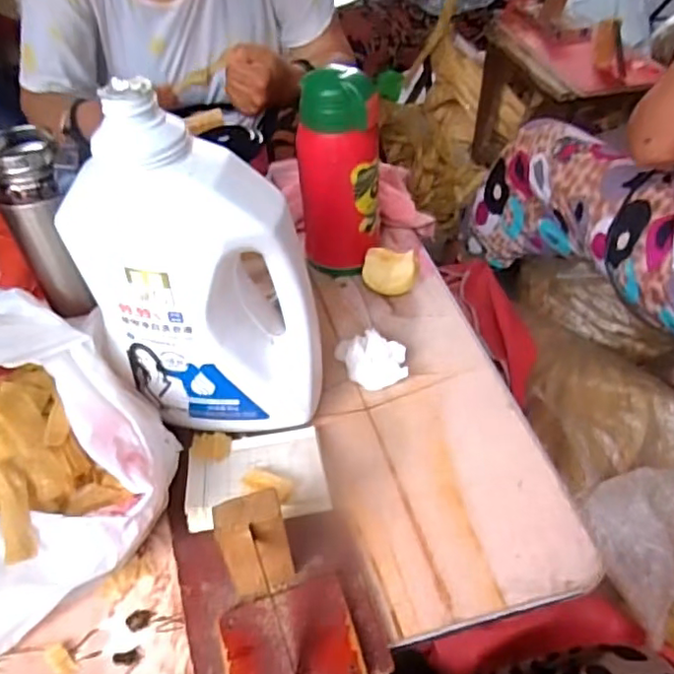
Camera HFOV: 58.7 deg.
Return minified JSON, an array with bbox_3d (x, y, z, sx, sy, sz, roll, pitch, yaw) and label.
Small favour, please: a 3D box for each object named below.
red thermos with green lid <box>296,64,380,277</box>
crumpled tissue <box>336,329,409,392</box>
[{"bbox_3d":[0.002,-0.152,0.586,0.077,0.192,0.065,-3,47,1],"label":"red thermos with green lid"},{"bbox_3d":[0.030,0.020,0.531,0.061,0.030,0.047,-1,47,3],"label":"crumpled tissue"}]

